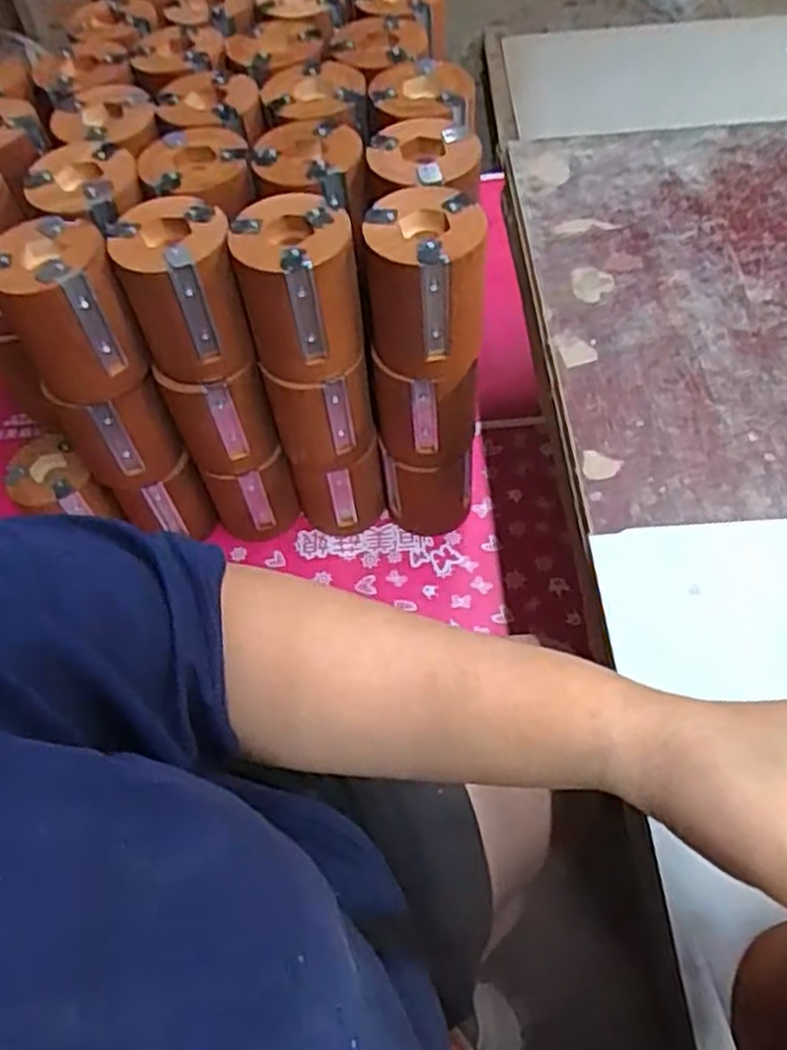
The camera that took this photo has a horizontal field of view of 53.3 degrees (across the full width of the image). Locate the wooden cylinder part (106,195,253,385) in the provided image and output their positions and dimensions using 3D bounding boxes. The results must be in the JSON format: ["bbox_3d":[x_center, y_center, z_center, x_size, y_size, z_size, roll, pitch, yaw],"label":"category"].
[{"bbox_3d":[-0.147,-0.163,0.550,0.075,0.097,0.076,-18,57,-7],"label":"wooden cylinder part"}]

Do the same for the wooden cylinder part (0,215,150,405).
[{"bbox_3d":[-0.225,-0.146,0.545,0.081,0.100,0.077,-27,59,-12],"label":"wooden cylinder part"}]

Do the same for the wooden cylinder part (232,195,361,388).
[{"bbox_3d":[-0.063,-0.163,0.547,0.080,0.101,0.074,-10,57,-1],"label":"wooden cylinder part"}]

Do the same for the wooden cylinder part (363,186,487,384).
[{"bbox_3d":[0.023,-0.163,0.538,0.075,0.100,0.077,3,57,7],"label":"wooden cylinder part"}]

